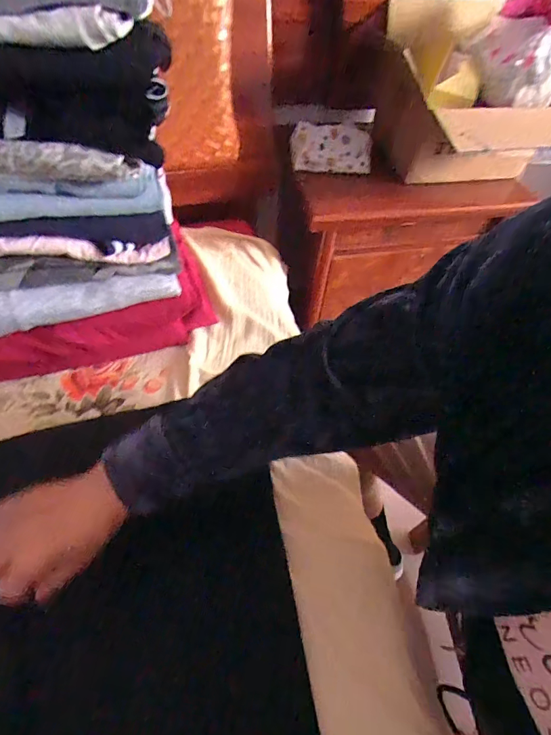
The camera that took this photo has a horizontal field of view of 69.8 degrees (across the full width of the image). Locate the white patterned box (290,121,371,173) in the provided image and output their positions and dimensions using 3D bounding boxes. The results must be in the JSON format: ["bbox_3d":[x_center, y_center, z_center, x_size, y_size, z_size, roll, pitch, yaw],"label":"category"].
[{"bbox_3d":[0.088,-0.340,0.609,0.126,0.047,0.057,5,53,-1],"label":"white patterned box"}]

